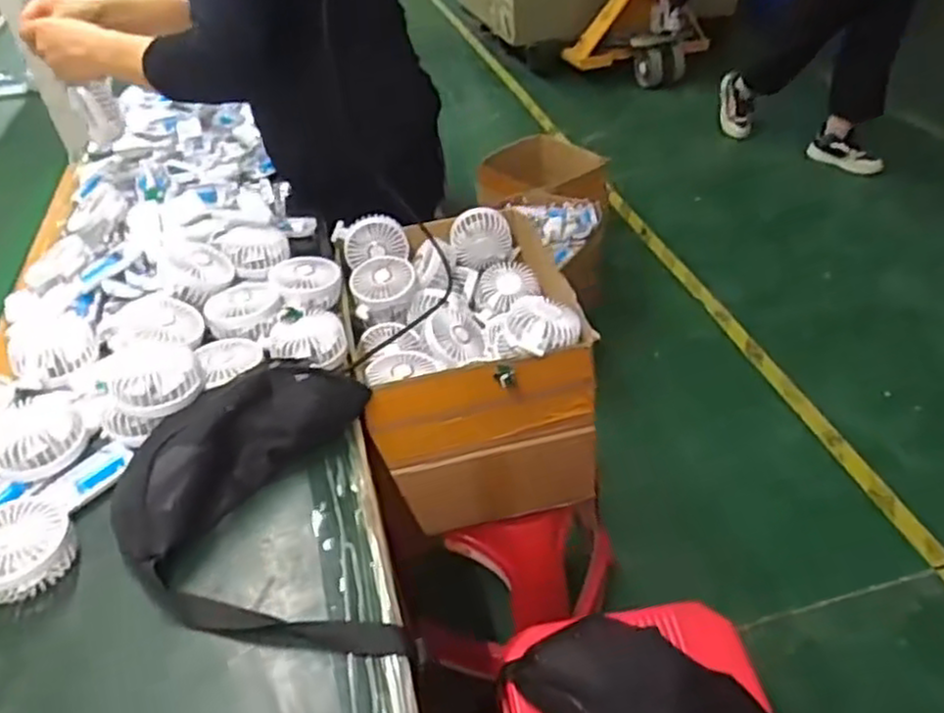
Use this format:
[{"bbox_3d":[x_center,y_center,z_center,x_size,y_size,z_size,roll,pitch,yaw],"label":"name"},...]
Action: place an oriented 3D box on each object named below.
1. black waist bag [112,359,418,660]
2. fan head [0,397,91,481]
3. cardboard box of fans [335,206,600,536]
[{"bbox_3d":[-0.202,0.128,0.653,0.243,0.085,0.302,-9,40,-8],"label":"black waist bag"},{"bbox_3d":[-0.431,0.080,0.722,0.077,0.053,0.080,1,40,4],"label":"fan head"},{"bbox_3d":[-0.016,0.001,0.981,0.289,0.257,0.338,-8,40,-4],"label":"cardboard box of fans"}]

